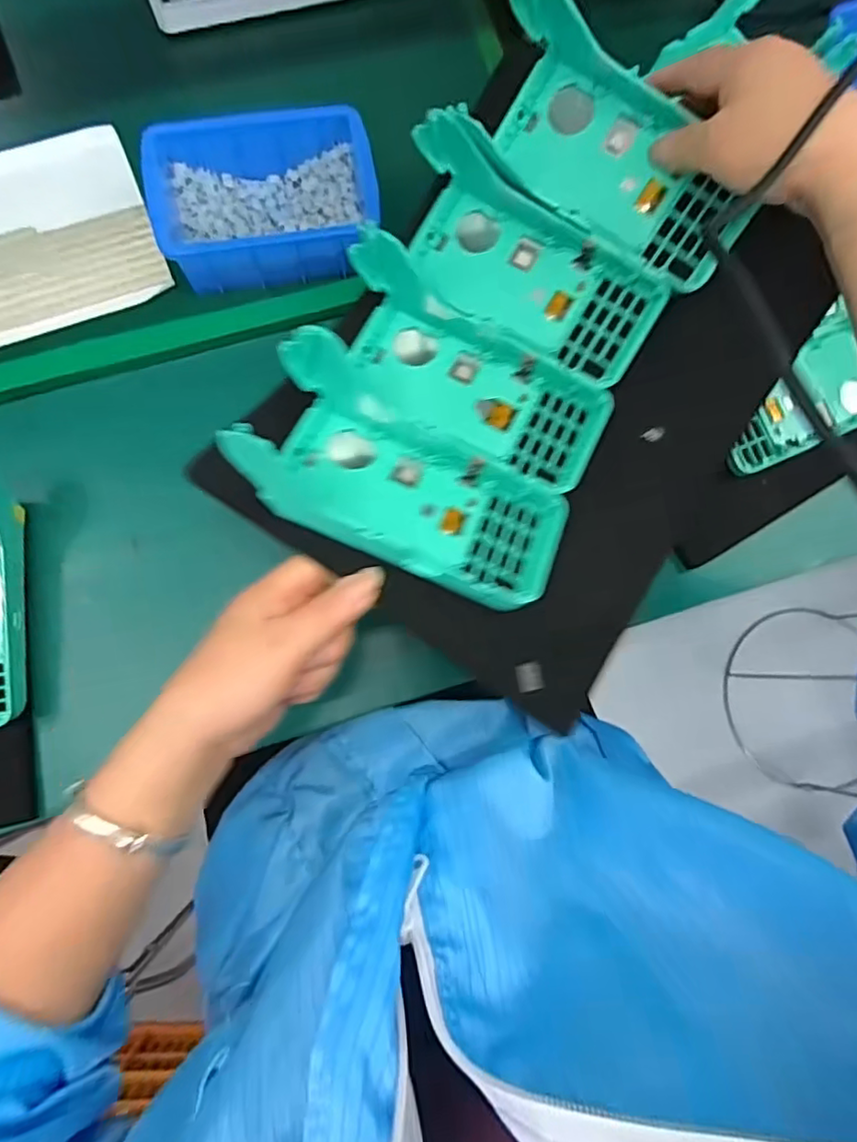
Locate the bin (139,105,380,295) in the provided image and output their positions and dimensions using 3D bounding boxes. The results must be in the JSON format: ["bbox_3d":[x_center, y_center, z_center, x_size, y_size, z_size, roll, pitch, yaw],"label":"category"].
[{"bbox_3d":[-0.115,-0.264,0.426,0.150,0.054,0.106,-8,79,-3],"label":"bin"}]

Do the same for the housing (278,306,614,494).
[{"bbox_3d":[0.019,-0.111,0.335,0.169,0.059,0.081,21,79,3],"label":"housing"}]

